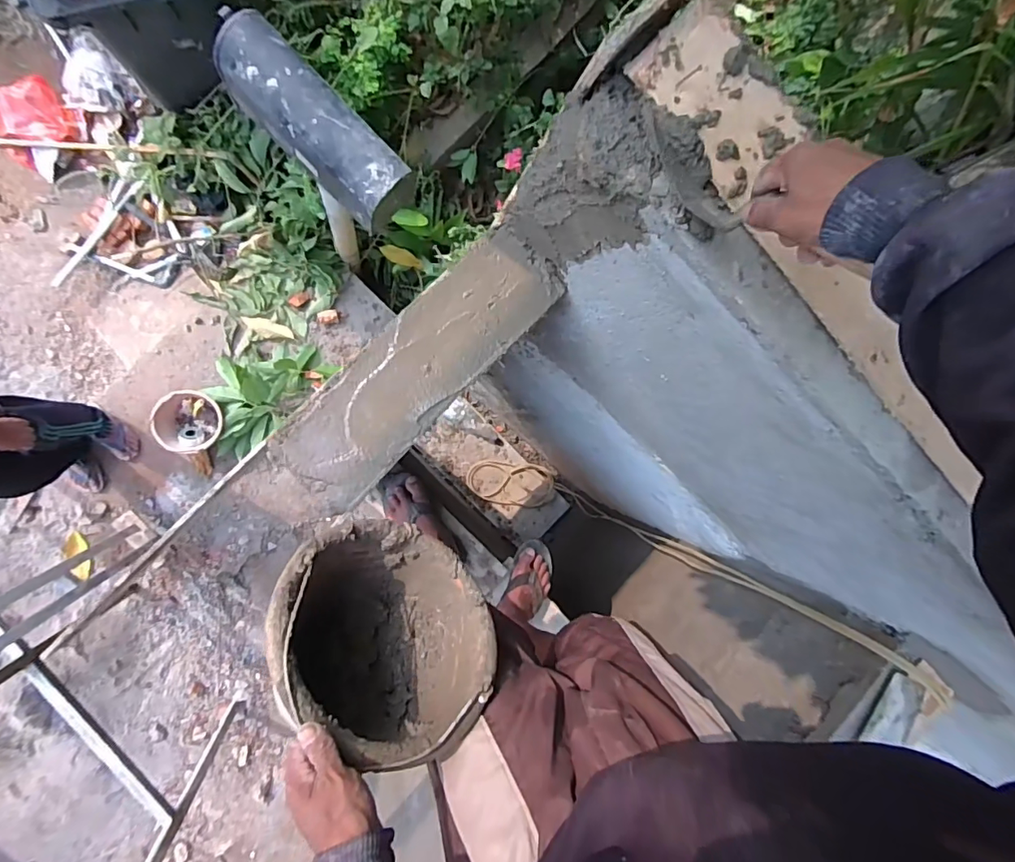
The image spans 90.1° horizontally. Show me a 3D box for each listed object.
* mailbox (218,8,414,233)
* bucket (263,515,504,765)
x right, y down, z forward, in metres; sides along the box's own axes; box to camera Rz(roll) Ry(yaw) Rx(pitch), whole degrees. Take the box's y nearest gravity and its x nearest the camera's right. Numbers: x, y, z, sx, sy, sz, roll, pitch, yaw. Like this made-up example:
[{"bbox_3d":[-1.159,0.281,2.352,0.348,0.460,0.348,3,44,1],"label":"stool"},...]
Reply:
[{"bbox_3d":[-0.464,-0.744,1.271,0.518,0.177,0.164,44,83,-12],"label":"mailbox"},{"bbox_3d":[-0.171,0.261,0.583,0.246,0.253,0.193,49,119,6],"label":"bucket"}]

